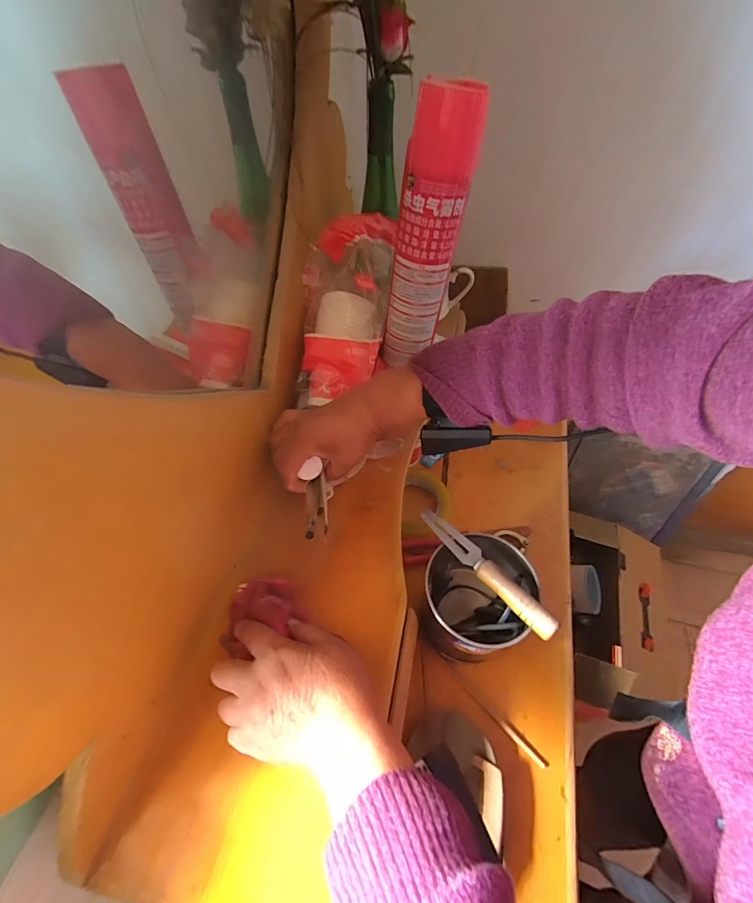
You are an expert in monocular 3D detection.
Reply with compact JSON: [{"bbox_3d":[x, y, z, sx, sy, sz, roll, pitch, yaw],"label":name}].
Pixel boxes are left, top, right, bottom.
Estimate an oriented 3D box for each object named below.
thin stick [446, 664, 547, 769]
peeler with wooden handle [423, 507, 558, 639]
[{"bbox_3d":[0.129,0.292,0.434,0.130,0.006,0.008,38,60,25],"label":"thin stick"},{"bbox_3d":[0.106,0.111,0.385,0.022,0.025,0.161,-30,58,-23],"label":"peeler with wooden handle"}]

